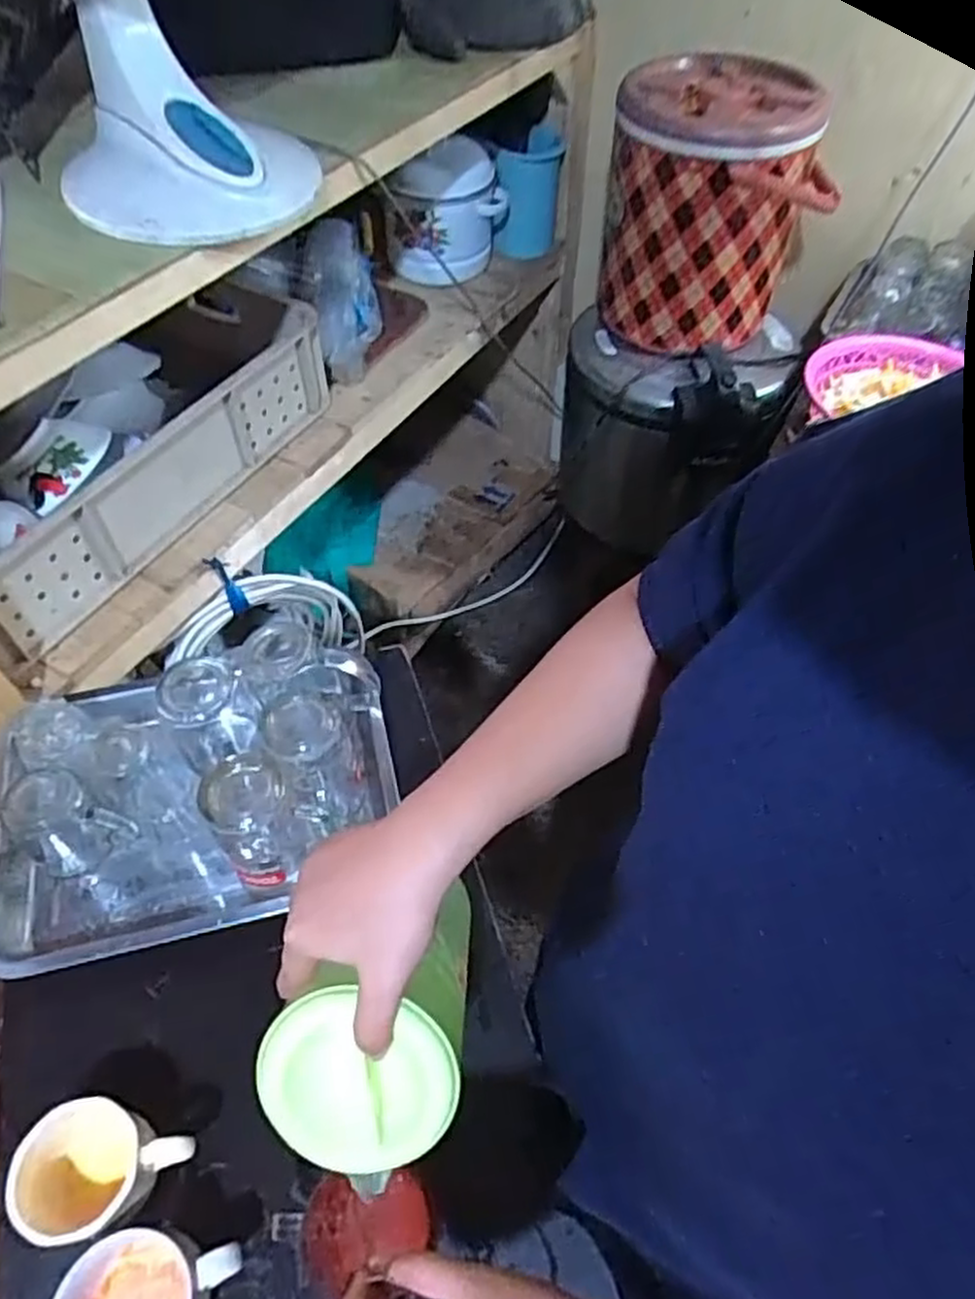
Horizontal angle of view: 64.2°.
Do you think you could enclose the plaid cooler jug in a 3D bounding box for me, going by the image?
[{"bbox_3d":[0.340,-0.665,1.176,0.286,0.311,0.264,22,56,12],"label":"plaid cooler jug"}]

